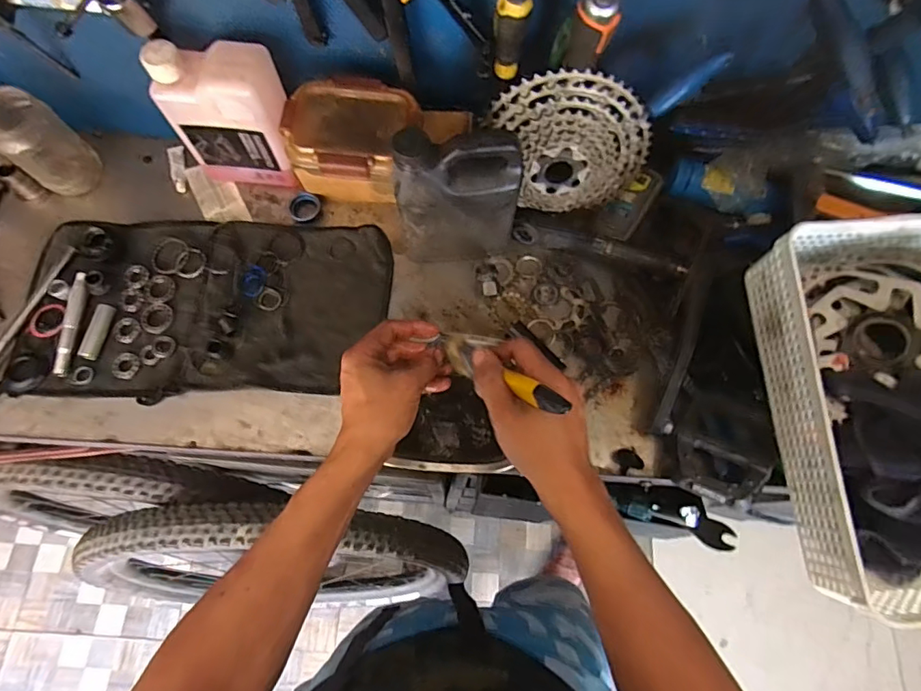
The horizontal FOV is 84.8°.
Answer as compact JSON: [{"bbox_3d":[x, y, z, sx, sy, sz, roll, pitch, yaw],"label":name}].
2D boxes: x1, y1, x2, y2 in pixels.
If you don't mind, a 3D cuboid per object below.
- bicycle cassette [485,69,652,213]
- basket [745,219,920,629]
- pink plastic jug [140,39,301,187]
[{"bbox_3d":[0.119,-0.220,0.563,0.172,0.164,0.040,0,47,-1],"label":"bicycle cassette"},{"bbox_3d":[0.415,0.050,0.448,0.242,0.095,0.332,-1,71,-2],"label":"basket"},{"bbox_3d":[-0.259,-0.262,0.598,0.132,0.179,0.075,14,71,4],"label":"pink plastic jug"}]

